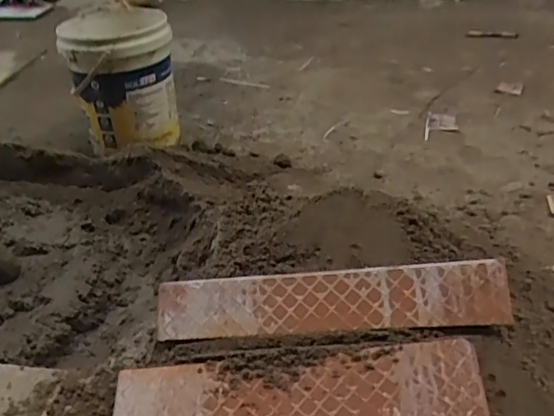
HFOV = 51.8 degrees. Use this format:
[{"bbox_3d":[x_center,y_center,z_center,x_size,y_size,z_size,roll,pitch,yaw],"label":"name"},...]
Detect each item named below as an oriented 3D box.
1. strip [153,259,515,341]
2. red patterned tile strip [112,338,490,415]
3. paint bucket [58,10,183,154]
[{"bbox_3d":[0.065,0.131,0.809,0.492,0.008,0.084,-5,73,13],"label":"strip"},{"bbox_3d":[0.013,0.256,0.754,0.492,0.008,0.124,-8,55,12],"label":"red patterned tile strip"},{"bbox_3d":[-0.451,-0.374,1.686,0.293,0.367,0.307,-16,37,-17],"label":"paint bucket"}]

